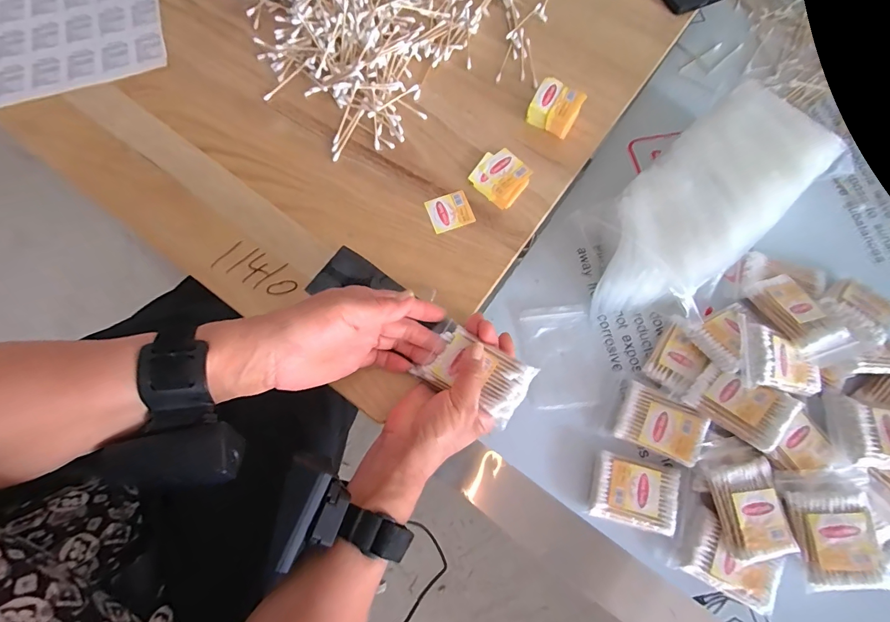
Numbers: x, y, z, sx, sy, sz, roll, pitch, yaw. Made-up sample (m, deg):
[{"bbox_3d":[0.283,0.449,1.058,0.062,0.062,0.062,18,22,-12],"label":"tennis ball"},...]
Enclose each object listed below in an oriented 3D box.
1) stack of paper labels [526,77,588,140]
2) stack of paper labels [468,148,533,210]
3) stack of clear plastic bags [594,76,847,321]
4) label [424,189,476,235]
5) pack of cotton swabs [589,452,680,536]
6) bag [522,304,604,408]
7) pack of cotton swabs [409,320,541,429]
[{"bbox_3d":[0.117,-0.213,0.426,0.047,0.033,0.042,28,77,8],"label":"stack of paper labels"},{"bbox_3d":[0.058,-0.140,0.416,0.054,0.006,0.056,36,77,12],"label":"stack of paper labels"},{"bbox_3d":[0.258,-0.103,0.417,0.290,0.078,0.137,-42,76,-10],"label":"stack of clear plastic bags"},{"bbox_3d":[0.005,-0.102,0.406,0.043,0.004,0.039,-20,73,-4],"label":"label"},{"bbox_3d":[0.173,0.167,0.369,0.074,0.017,0.054,13,73,6],"label":"pack of cotton swabs"},{"bbox_3d":[0.123,0.047,0.416,0.072,0.004,0.103,-8,72,-1],"label":"bag"},{"bbox_3d":[0.026,0.053,0.341,0.089,0.015,0.056,31,77,9],"label":"pack of cotton swabs"}]

